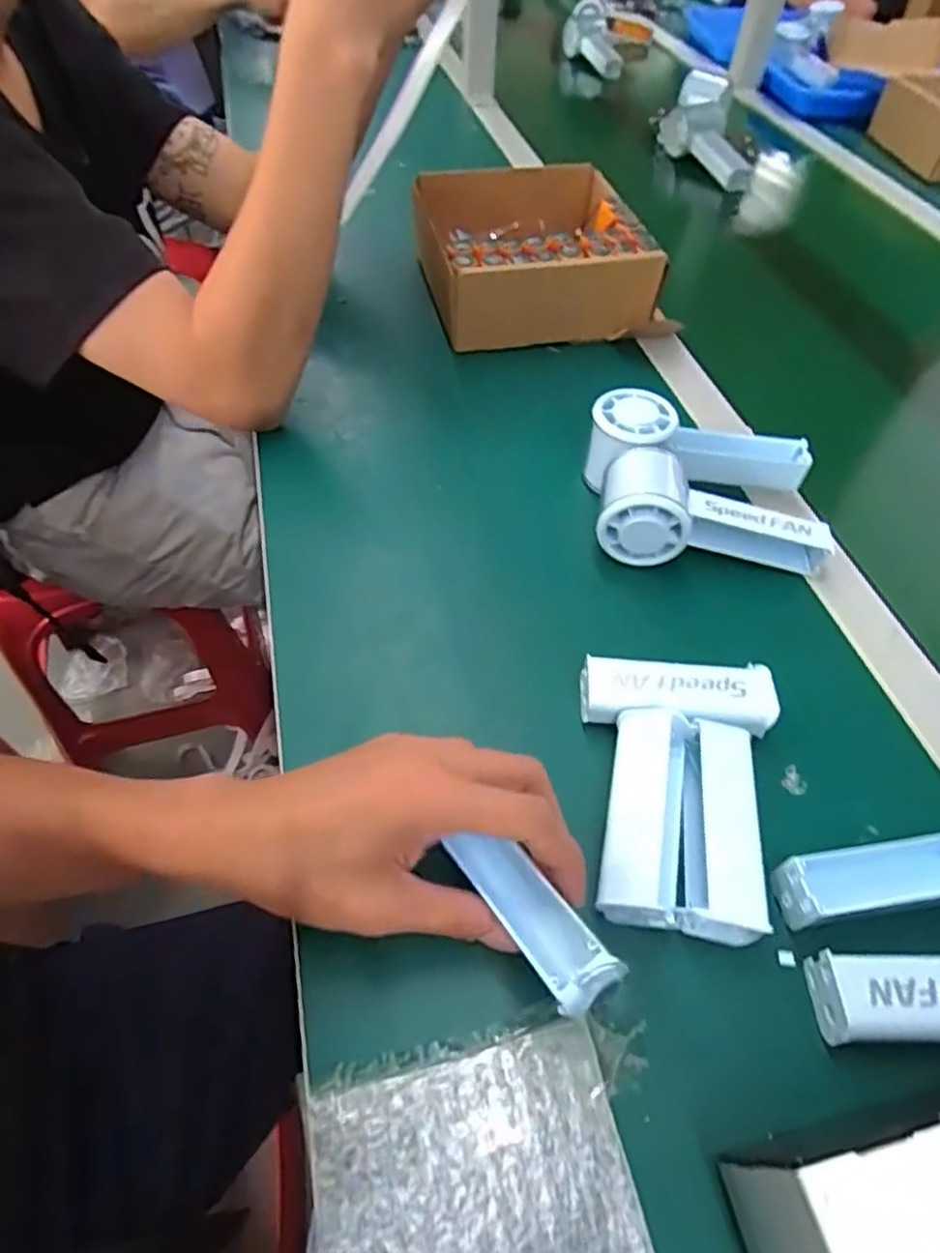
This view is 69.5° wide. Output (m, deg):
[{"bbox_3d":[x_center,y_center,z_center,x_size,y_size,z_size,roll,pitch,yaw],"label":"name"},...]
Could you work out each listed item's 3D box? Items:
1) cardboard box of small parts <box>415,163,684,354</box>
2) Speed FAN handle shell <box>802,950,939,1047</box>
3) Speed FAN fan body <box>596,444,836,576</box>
[{"bbox_3d":[0.061,-0.353,0.643,0.202,0.084,0.204,-7,53,-8],"label":"cardboard box of small parts"},{"bbox_3d":[0.201,0.156,0.287,0.104,0.019,0.036,1,53,-2],"label":"Speed FAN handle shell"},{"bbox_3d":[0.161,-0.074,0.441,0.149,0.051,0.066,12,53,7],"label":"Speed FAN fan body"}]

